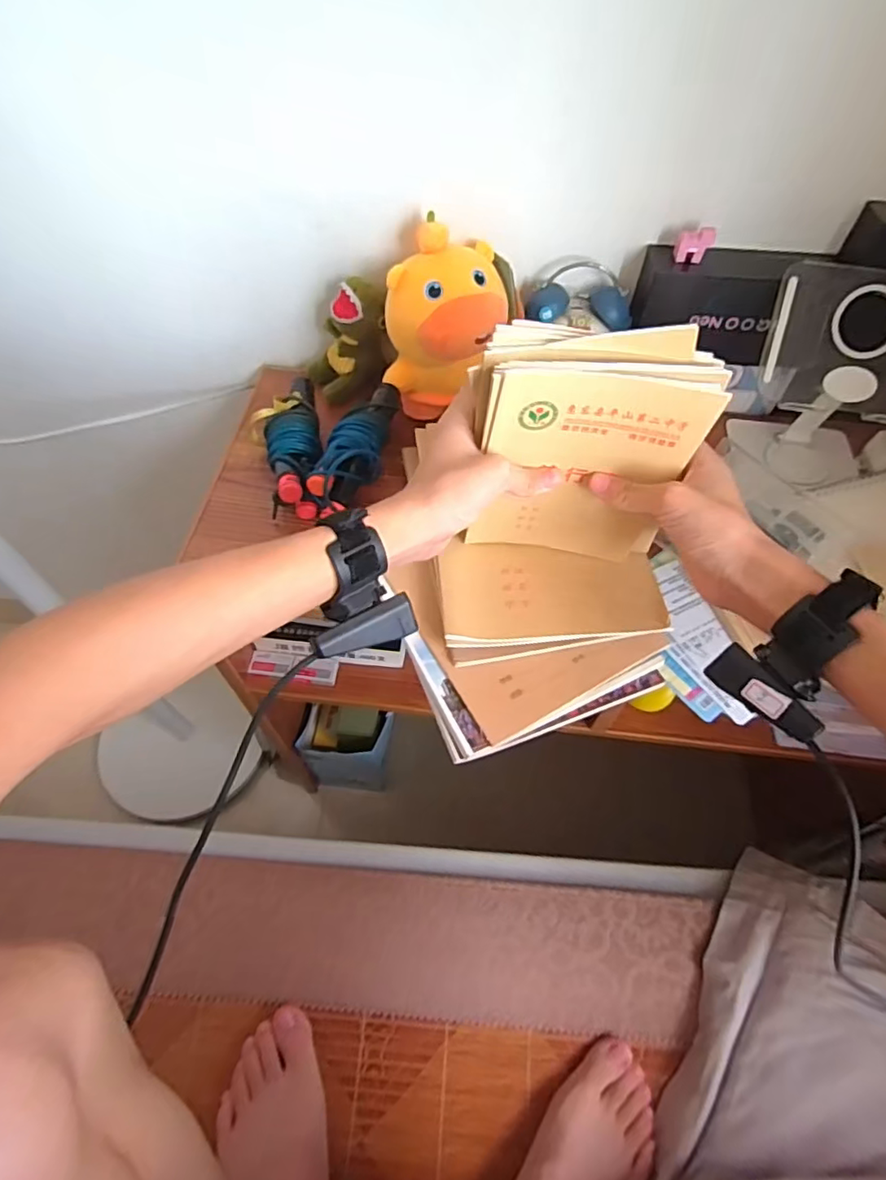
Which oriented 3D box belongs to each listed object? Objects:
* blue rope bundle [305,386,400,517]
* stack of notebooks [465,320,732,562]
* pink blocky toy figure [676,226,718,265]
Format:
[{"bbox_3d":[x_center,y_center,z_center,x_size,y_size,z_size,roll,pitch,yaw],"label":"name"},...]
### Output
[{"bbox_3d":[-0.086,-0.149,0.580,0.053,0.048,0.171,10,58,5],"label":"blue rope bundle"},{"bbox_3d":[0.102,-0.096,0.433,0.149,0.192,0.039,3,57,1],"label":"stack of notebooks"},{"bbox_3d":[0.241,-0.330,0.549,0.033,0.024,0.019,15,58,8],"label":"pink blocky toy figure"}]

